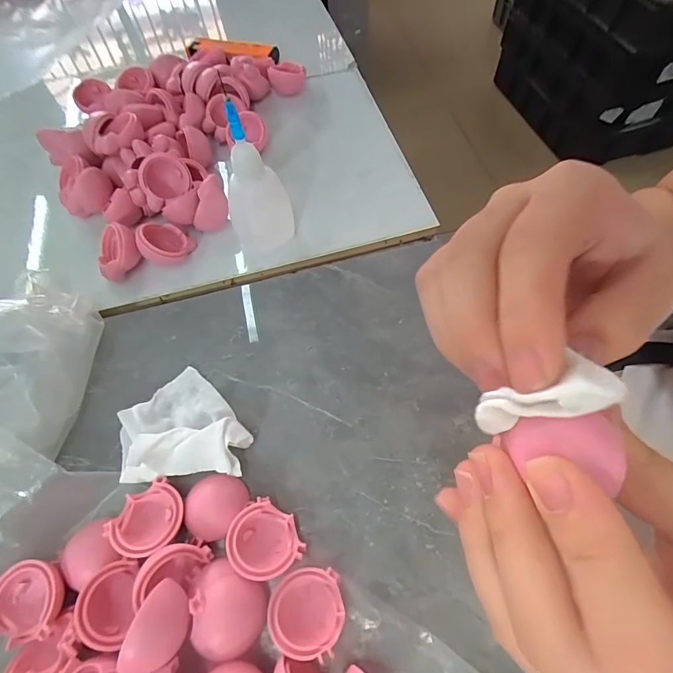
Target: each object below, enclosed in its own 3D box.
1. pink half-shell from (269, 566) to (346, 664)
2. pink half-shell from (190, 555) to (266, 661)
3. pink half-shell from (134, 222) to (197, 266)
[{"bbox_3d":[-0.012,0.108,0.156,0.028,0.014,0.028,-1,62,2],"label":"pink half-shell"},{"bbox_3d":[-0.042,0.104,0.153,0.027,0.012,0.032,-10,62,-3],"label":"pink half-shell"},{"bbox_3d":[-0.106,-0.056,0.242,0.029,0.013,0.029,32,36,-14],"label":"pink half-shell"}]

